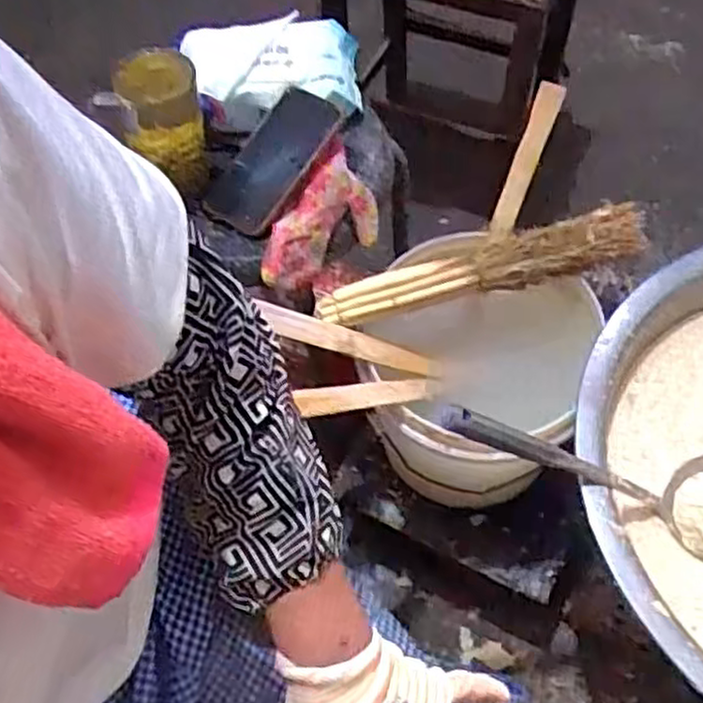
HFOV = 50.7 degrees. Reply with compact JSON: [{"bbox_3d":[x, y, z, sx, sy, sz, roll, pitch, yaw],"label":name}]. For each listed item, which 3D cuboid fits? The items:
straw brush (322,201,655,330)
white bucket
[{"bbox_3d":[0.135,-0.084,0.773,0.353,0.047,0.071,-19,61,-8],"label":"straw brush"},{"bbox_3d":[0.136,0.037,0.840,0.231,0.223,0.225,-1,60,3],"label":"white bucket"}]

